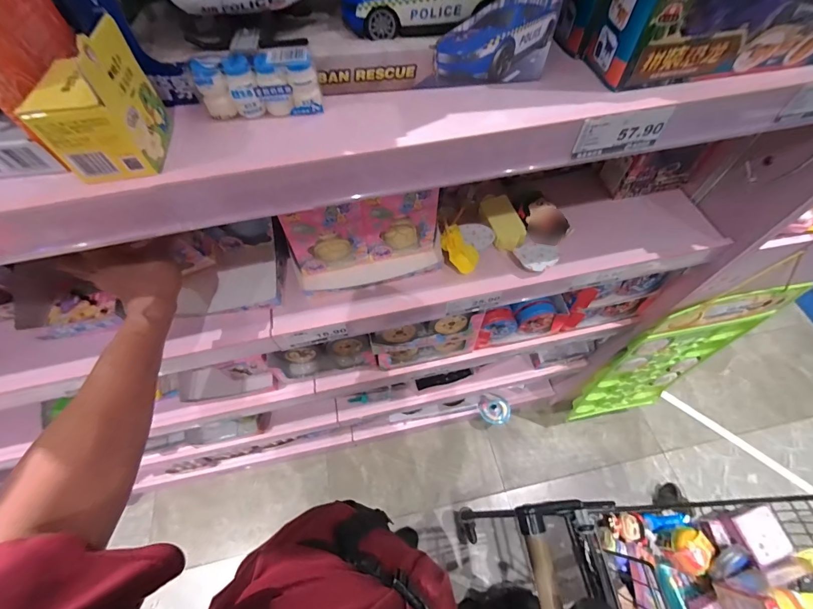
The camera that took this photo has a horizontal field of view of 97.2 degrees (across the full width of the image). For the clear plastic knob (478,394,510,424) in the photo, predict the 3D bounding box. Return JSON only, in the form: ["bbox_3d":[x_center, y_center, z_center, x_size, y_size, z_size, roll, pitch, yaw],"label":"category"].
[{"bbox_3d":[0.323,0.388,1.315,0.115,0.069,0.082,10,60,8],"label":"clear plastic knob"}]

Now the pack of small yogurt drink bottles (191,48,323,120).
[{"bbox_3d":[-0.132,-0.196,0.323,0.102,0.046,0.020,-8,59,-3],"label":"pack of small yogurt drink bottles"}]

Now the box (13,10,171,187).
[{"bbox_3d":[-0.243,-0.157,0.279,0.063,0.085,0.077,-6,59,-2],"label":"box"}]

